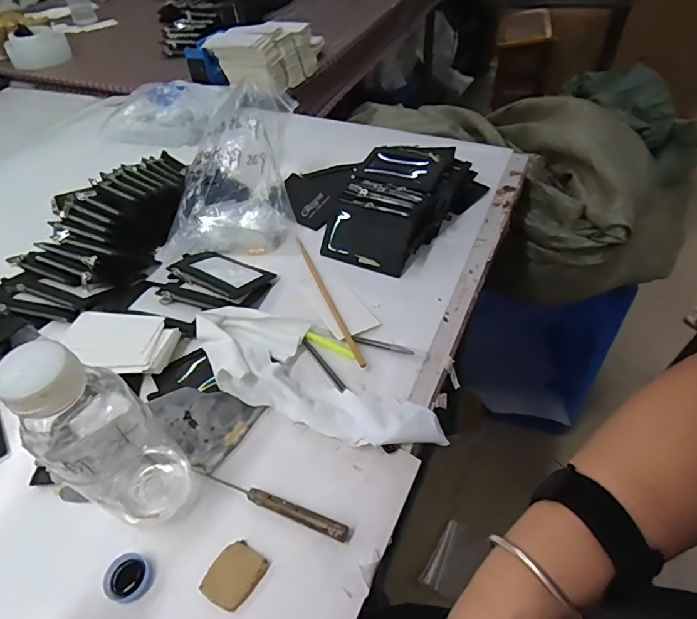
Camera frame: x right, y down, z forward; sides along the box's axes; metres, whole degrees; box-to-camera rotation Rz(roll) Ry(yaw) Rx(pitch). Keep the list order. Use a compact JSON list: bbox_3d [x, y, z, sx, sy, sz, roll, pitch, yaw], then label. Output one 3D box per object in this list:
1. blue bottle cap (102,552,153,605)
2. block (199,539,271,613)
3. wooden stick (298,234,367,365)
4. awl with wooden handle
[{"bbox_3d":[-0.161,0.197,0.342,0.029,0.011,0.031,-3,47,3],"label":"blue bottle cap"},{"bbox_3d":[-0.082,0.192,0.338,0.033,0.008,0.041,26,55,26],"label":"block"},{"bbox_3d":[-0.026,-0.021,0.533,0.009,0.014,0.234,-19,48,-11],"label":"wooden stick"},{"bbox_3d":[-0.065,0.152,0.370,0.140,0.013,0.011,14,50,18],"label":"awl with wooden handle"}]

